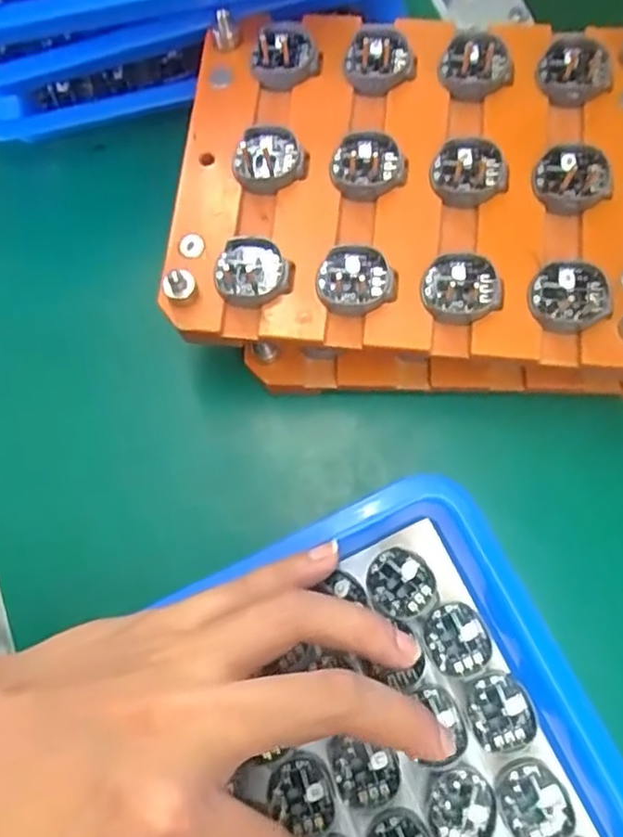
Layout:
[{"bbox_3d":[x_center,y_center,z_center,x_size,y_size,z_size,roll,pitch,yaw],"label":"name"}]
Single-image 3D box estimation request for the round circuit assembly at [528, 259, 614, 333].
[{"bbox_3d":[0.094,-0.044,0.240,0.027,0.008,0.026,0,75,0],"label":"round circuit assembly"}]

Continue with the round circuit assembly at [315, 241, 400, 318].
[{"bbox_3d":[0.017,-0.052,0.246,0.029,0.006,0.025,-15,76,-4],"label":"round circuit assembly"}]

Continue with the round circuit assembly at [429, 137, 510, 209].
[{"bbox_3d":[0.061,-0.095,0.254,0.029,0.008,0.025,-26,77,-7],"label":"round circuit assembly"}]

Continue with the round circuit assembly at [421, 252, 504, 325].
[{"bbox_3d":[0.056,-0.048,0.243,0.029,0.006,0.025,2,75,1],"label":"round circuit assembly"}]

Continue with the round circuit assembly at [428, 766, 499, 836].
[{"bbox_3d":[0.055,0.142,0.239,0.025,0.005,0.025,0,75,0],"label":"round circuit assembly"}]

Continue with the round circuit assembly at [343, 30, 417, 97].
[{"bbox_3d":[0.028,-0.147,0.269,0.028,0.011,0.025,-28,77,-7],"label":"round circuit assembly"}]

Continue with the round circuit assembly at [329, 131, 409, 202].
[{"bbox_3d":[0.022,-0.099,0.258,0.027,0.006,0.025,0,75,0],"label":"round circuit assembly"}]

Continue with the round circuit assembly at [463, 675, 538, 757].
[{"bbox_3d":[0.070,0.110,0.245,0.023,0.004,0.028,-23,77,-6],"label":"round circuit assembly"}]

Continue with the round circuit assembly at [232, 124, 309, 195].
[{"bbox_3d":[-0.017,-0.103,0.260,0.028,0.011,0.025,-32,78,-8],"label":"round circuit assembly"}]

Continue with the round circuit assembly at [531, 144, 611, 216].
[{"bbox_3d":[0.101,-0.092,0.252,0.028,0.007,0.025,-17,76,-4],"label":"round circuit assembly"}]

